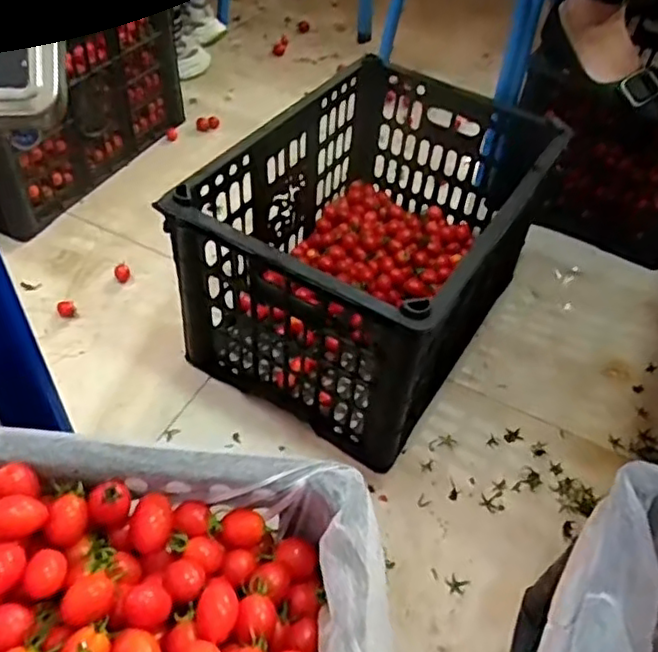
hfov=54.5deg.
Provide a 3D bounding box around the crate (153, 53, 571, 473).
[{"bbox_3d":[0.064,-0.111,0.887,0.328,0.282,0.466,29,51,20],"label":"crate"}]

